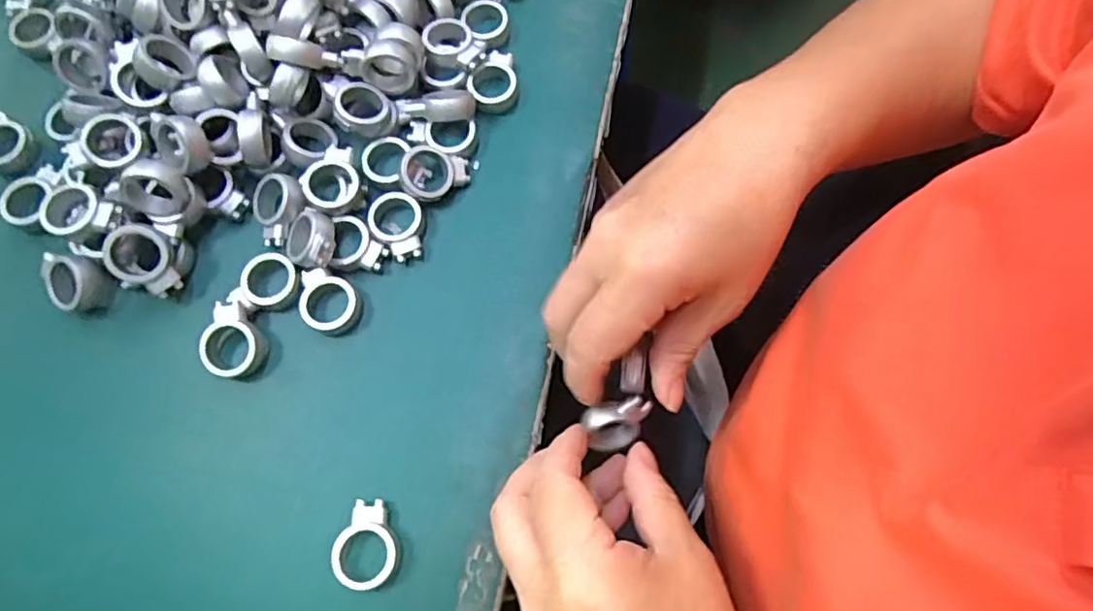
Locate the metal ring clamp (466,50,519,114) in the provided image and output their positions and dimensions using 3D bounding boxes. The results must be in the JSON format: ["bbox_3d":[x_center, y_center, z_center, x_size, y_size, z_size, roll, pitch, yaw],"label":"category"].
[{"bbox_3d":[-0.028,-0.118,0.329,0.026,0.010,0.033,-8,73,-2],"label":"metal ring clamp"}]

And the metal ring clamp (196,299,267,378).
[{"bbox_3d":[-0.142,0.016,0.286,0.026,0.015,0.035,18,80,-3],"label":"metal ring clamp"}]

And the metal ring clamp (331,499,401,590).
[{"bbox_3d":[-0.074,0.099,0.260,0.025,0.011,0.034,1,73,1],"label":"metal ring clamp"}]

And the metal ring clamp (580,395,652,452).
[{"bbox_3d":[0.033,0.055,0.288,0.030,0.020,0.019,-11,72,-2],"label":"metal ring clamp"}]

